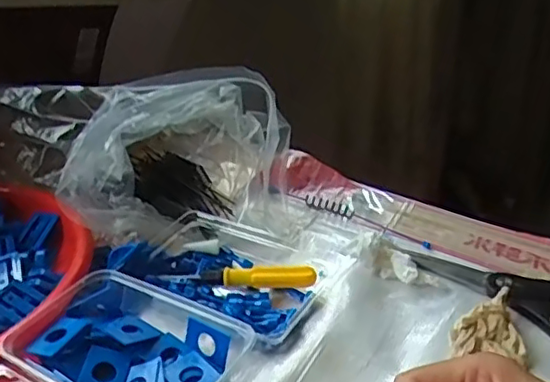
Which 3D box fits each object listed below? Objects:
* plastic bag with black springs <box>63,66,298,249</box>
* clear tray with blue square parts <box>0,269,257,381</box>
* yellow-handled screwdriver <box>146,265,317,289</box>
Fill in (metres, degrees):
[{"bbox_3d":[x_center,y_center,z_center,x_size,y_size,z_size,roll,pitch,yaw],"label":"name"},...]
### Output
[{"bbox_3d":[-0.103,-0.041,0.637,0.191,0.117,0.186,7,31,16],"label":"plastic bag with black springs"},{"bbox_3d":[-0.108,0.117,0.460,0.155,0.034,0.119,15,34,26],"label":"clear tray with blue square parts"},{"bbox_3d":[-0.036,0.073,0.541,0.142,0.019,0.017,0,30,3],"label":"yellow-handled screwdriver"}]

